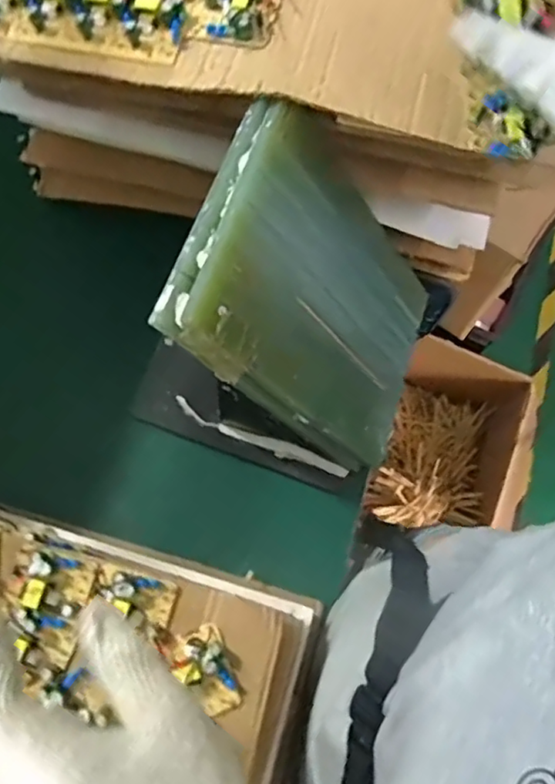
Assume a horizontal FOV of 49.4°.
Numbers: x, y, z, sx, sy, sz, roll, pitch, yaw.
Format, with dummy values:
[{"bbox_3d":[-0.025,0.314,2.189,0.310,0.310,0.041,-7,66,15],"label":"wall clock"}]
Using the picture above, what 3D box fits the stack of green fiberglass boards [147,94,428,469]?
[{"bbox_3d":[0.035,-0.068,0.459,0.024,0.249,0.185,4,67,39],"label":"stack of green fiberglass boards"}]

